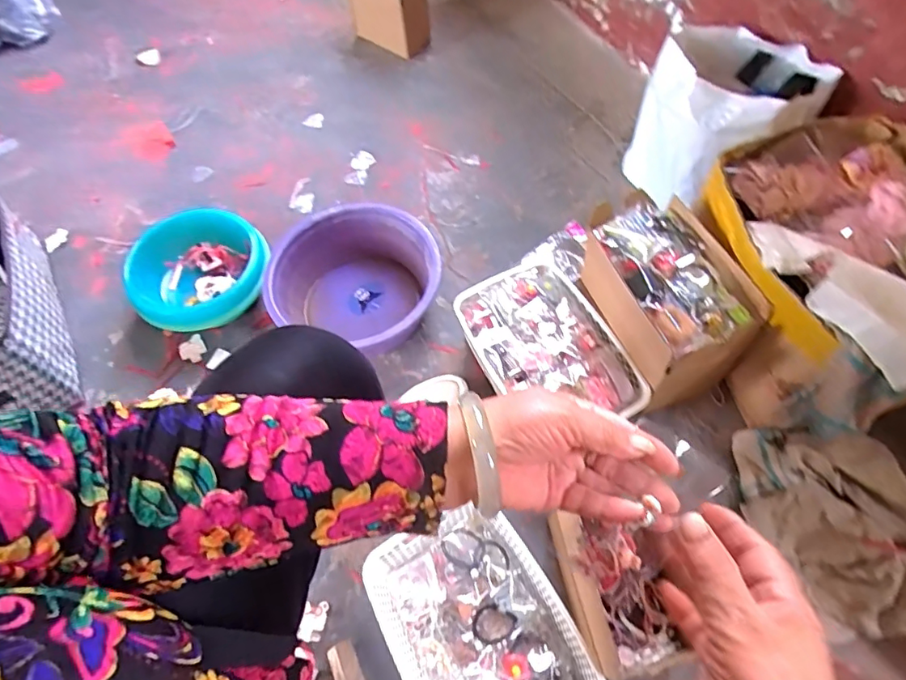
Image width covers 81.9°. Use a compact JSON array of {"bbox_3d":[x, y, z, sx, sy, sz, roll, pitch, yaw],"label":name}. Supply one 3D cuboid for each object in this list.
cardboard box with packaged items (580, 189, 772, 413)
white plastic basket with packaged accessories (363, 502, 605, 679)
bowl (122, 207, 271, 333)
[{"bbox_3d":[0.292,-0.061,0.774,0.154,0.175,0.261,-21,63,-10],"label":"cardboard box with packaged items"},{"bbox_3d":[0.037,0.366,0.640,0.209,0.079,0.288,-29,64,-13],"label":"white plastic basket with packaged accessories"},{"bbox_3d":[-0.443,-0.116,0.934,0.223,0.088,0.235,-1,61,1],"label":"bowl"}]

